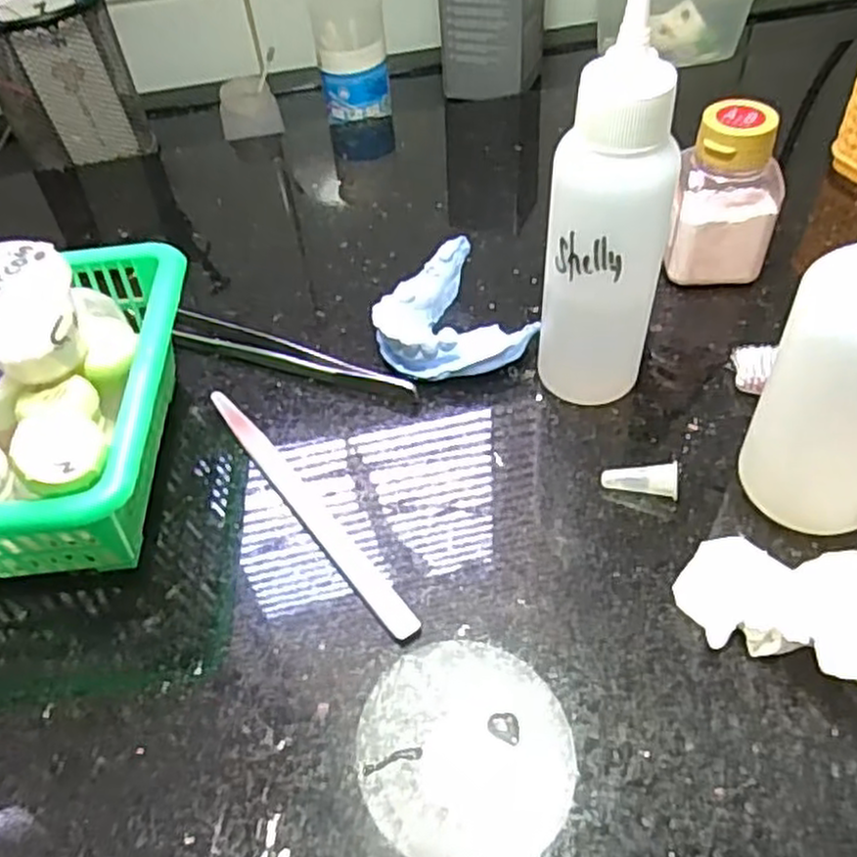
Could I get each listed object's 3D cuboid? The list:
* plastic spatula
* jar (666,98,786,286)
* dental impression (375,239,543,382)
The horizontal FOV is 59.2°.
[{"bbox_3d":[-0.046,0.026,0.275,0.010,0.004,0.135,-32,53,-21],"label":"plastic spatula"},{"bbox_3d":[0.127,-0.096,0.320,0.040,0.073,0.032,8,50,12],"label":"jar"},{"bbox_3d":[0.007,-0.049,0.325,0.061,0.021,0.068,-13,49,-5],"label":"dental impression"}]

